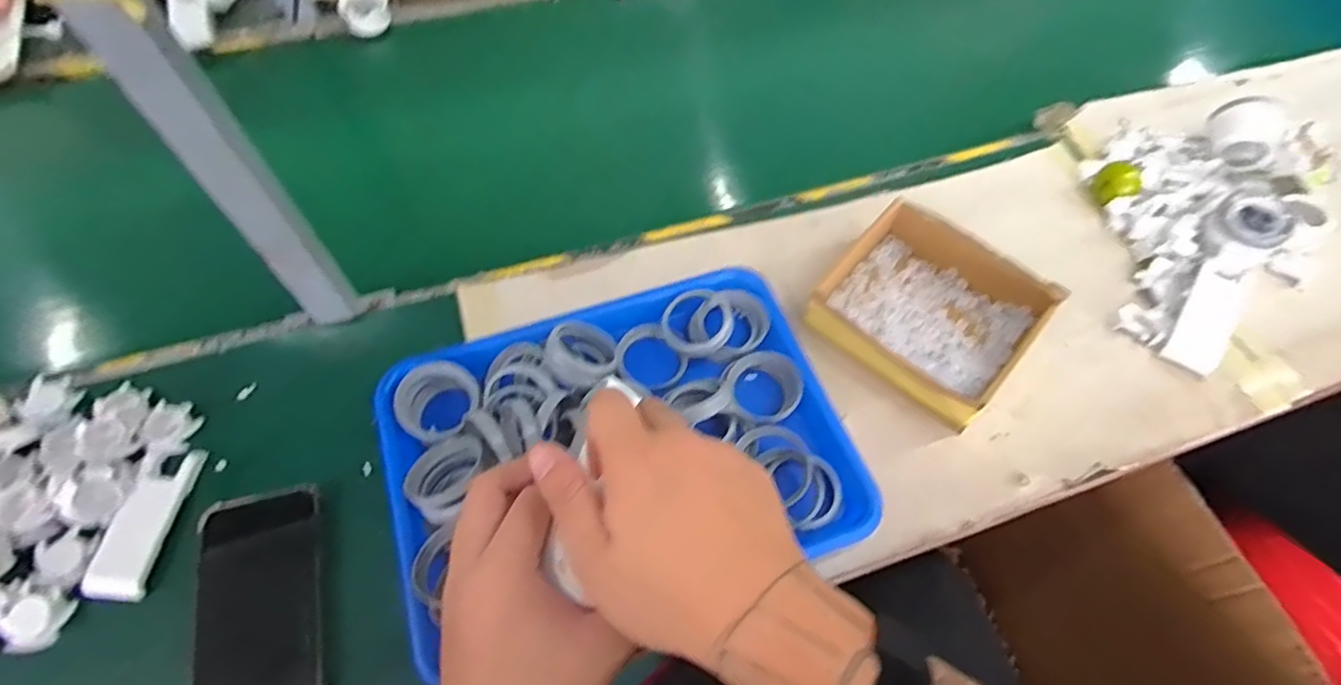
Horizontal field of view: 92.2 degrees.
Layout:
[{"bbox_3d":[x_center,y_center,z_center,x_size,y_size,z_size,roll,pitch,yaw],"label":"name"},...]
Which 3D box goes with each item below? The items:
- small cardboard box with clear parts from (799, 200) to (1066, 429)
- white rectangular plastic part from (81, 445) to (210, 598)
[{"bbox_3d":[0.213,-0.025,0.535,0.157,0.056,0.143,38,66,21],"label":"small cardboard box with clear parts"},{"bbox_3d":[-0.378,0.128,0.463,0.041,0.010,0.105,3,59,2],"label":"white rectangular plastic part"}]

